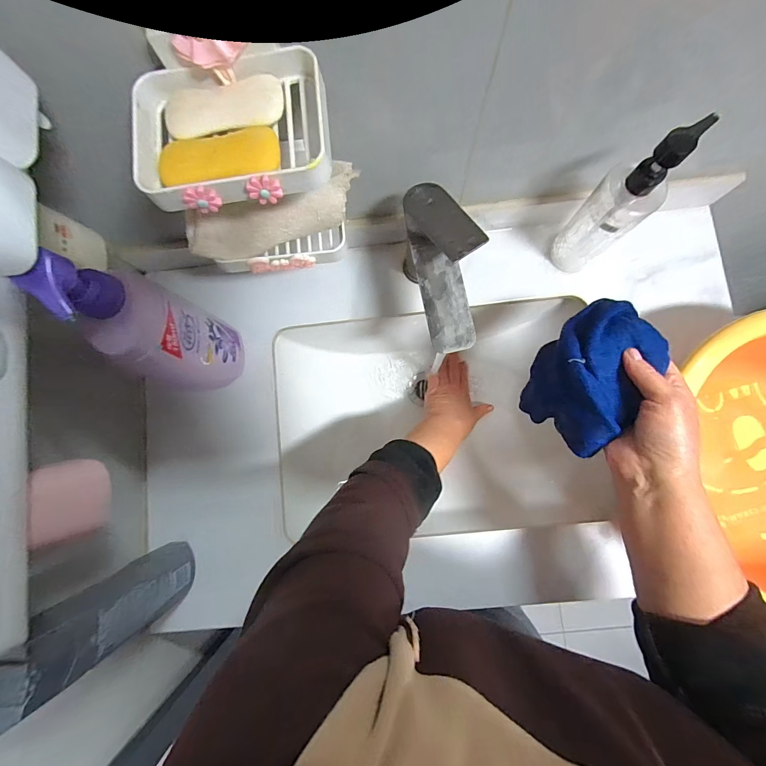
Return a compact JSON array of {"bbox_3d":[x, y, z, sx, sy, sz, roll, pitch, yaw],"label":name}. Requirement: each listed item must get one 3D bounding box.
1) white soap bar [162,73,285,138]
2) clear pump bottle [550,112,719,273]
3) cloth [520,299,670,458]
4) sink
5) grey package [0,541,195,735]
[{"bbox_3d":[-0.111,-0.190,0.244,0.083,0.010,0.036,-2,83,3],"label":"white soap bar"},{"bbox_3d":[0.247,-0.183,0.378,0.053,0.198,0.059,-42,83,-2],"label":"clear pump bottle"},{"bbox_3d":[0.203,-0.009,0.361,0.089,0.096,0.134,39,87,6],"label":"cloth"},{"bbox_3d":[0.075,0.047,0.538,0.429,0.142,0.340,-6,83,2],"label":"sink"},{"bbox_3d":[-0.258,0.222,0.346,0.034,0.206,0.065,17,85,5],"label":"grey package"}]

